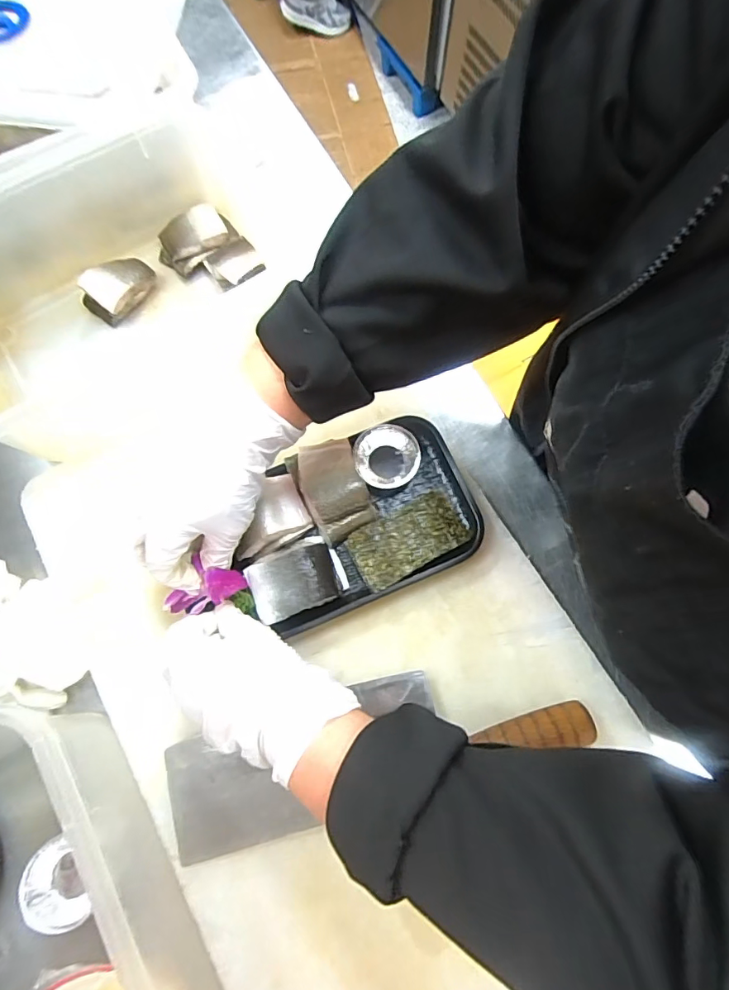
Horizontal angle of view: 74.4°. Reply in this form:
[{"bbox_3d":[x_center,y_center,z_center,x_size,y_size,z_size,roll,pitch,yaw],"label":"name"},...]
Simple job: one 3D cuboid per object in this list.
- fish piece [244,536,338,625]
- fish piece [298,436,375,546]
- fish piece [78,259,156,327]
[{"bbox_3d":[-0.055,0.063,0.366,0.064,0.018,0.051,-23,76,-6],"label":"fish piece"},{"bbox_3d":[-0.024,-0.005,0.389,0.048,0.022,0.078,-21,75,-6],"label":"fish piece"},{"bbox_3d":[-0.246,-0.209,0.476,0.045,0.027,0.069,39,78,10],"label":"fish piece"}]

